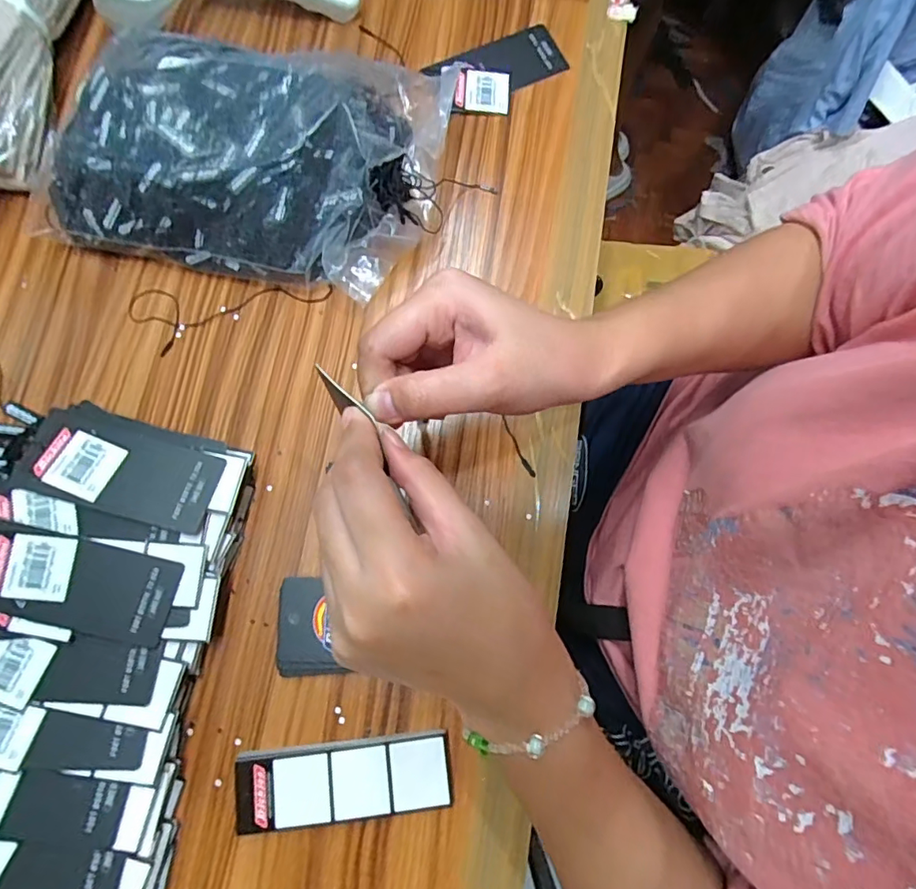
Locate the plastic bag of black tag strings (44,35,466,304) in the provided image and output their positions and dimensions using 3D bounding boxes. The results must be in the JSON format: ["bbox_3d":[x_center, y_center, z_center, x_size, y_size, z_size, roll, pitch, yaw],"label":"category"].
[{"bbox_3d":[-0.140,-0.200,0.354,0.249,0.070,0.161,13,77,3],"label":"plastic bag of black tag strings"}]

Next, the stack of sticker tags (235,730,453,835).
[{"bbox_3d":[-0.065,0.189,0.296,0.118,0.012,0.039,-7,77,-2],"label":"stack of sticker tags"}]

